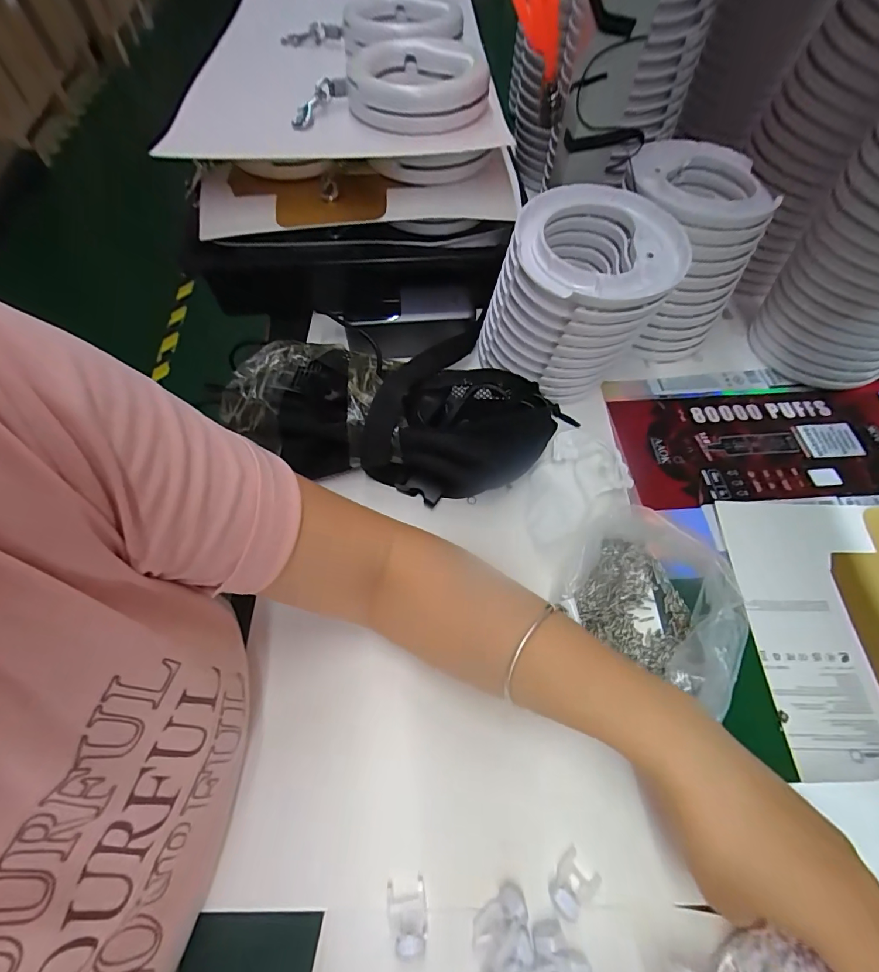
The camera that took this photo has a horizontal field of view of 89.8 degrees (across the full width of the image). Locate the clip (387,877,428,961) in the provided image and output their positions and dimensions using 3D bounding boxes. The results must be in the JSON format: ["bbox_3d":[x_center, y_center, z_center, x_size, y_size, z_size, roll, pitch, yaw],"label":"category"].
[{"bbox_3d":[-0.017,0.240,0.246,0.020,0.011,0.031,-10,62,-7],"label":"clip"}]

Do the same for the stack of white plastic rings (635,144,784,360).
[{"bbox_3d":[0.233,-0.229,0.454,0.120,0.161,0.135,2,61,0],"label":"stack of white plastic rings"}]

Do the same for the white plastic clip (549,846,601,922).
[{"bbox_3d":[0.077,0.229,0.252,0.029,0.012,0.023,-37,68,-20],"label":"white plastic clip"}]

